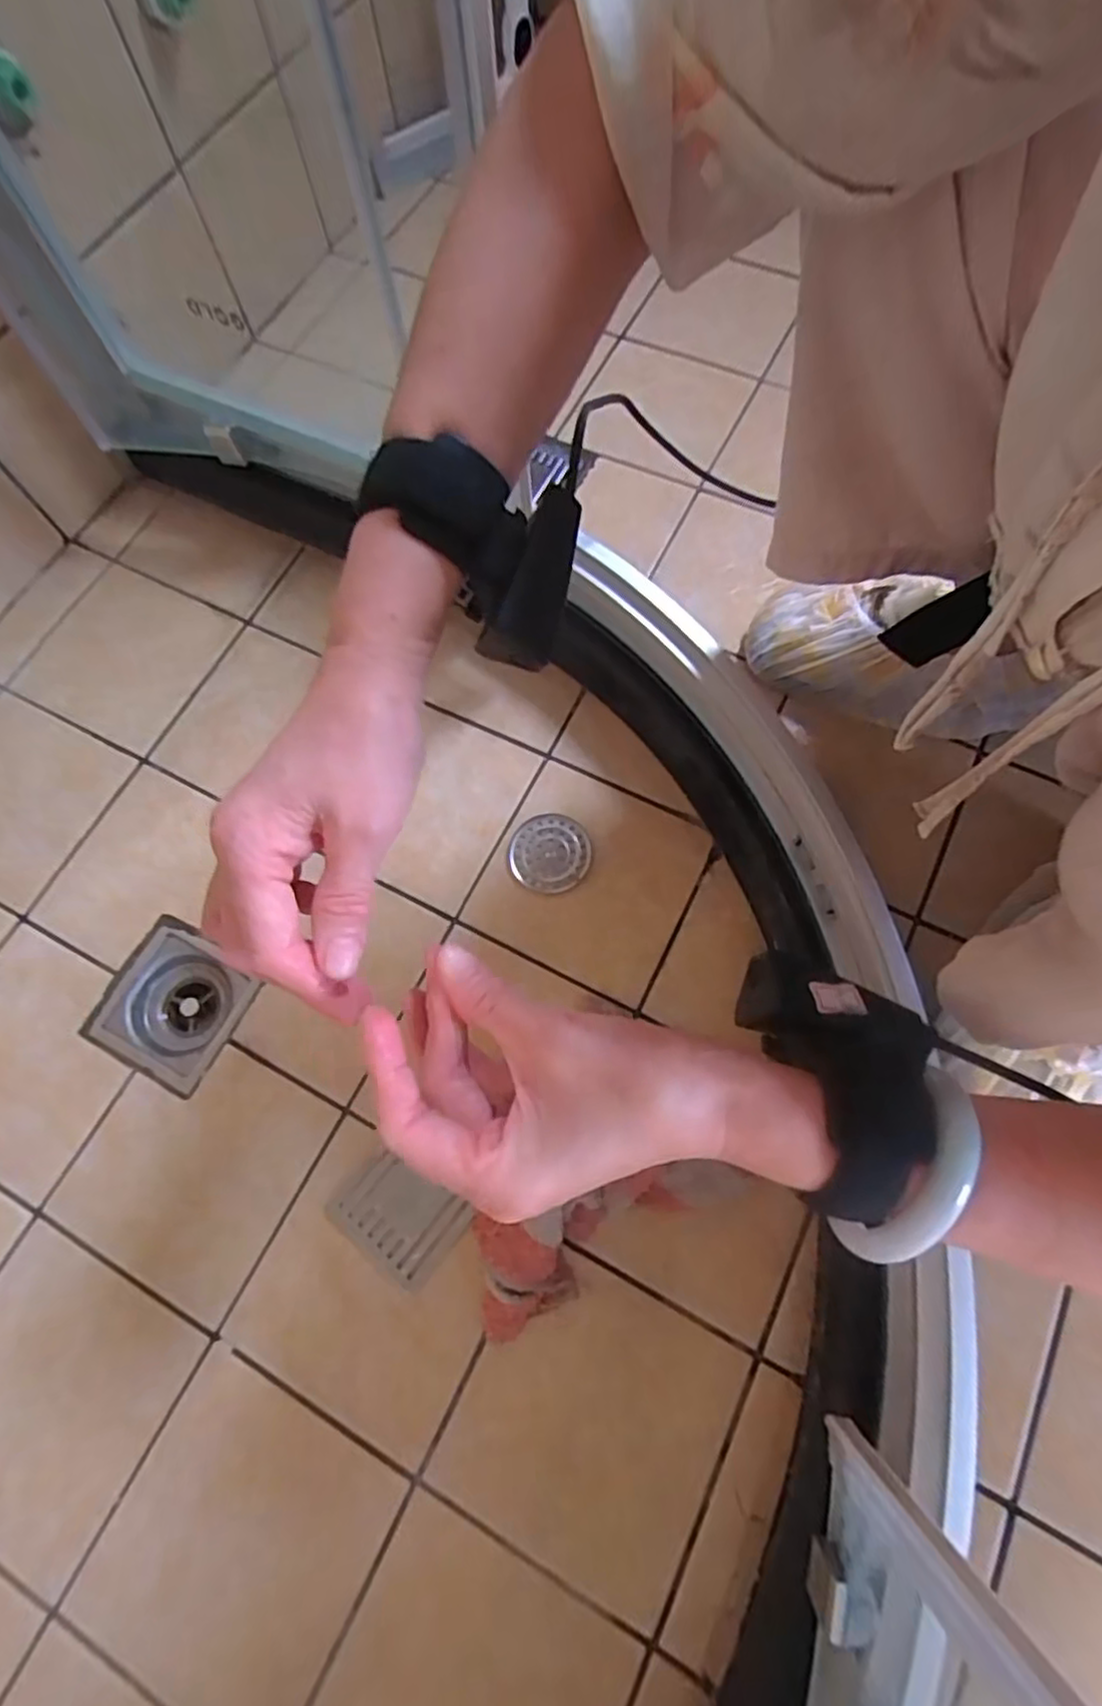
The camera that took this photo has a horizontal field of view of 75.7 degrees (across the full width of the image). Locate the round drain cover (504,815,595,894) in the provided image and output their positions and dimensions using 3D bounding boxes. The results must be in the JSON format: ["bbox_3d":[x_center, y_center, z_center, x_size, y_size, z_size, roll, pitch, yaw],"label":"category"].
[{"bbox_3d":[-0.001,0.001,0.542,0.062,0.006,0.060,-1,70,2],"label":"round drain cover"}]

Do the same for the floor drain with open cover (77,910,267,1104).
[{"bbox_3d":[-0.278,0.113,0.533,0.102,0.032,0.100,25,73,11],"label":"floor drain with open cover"}]

